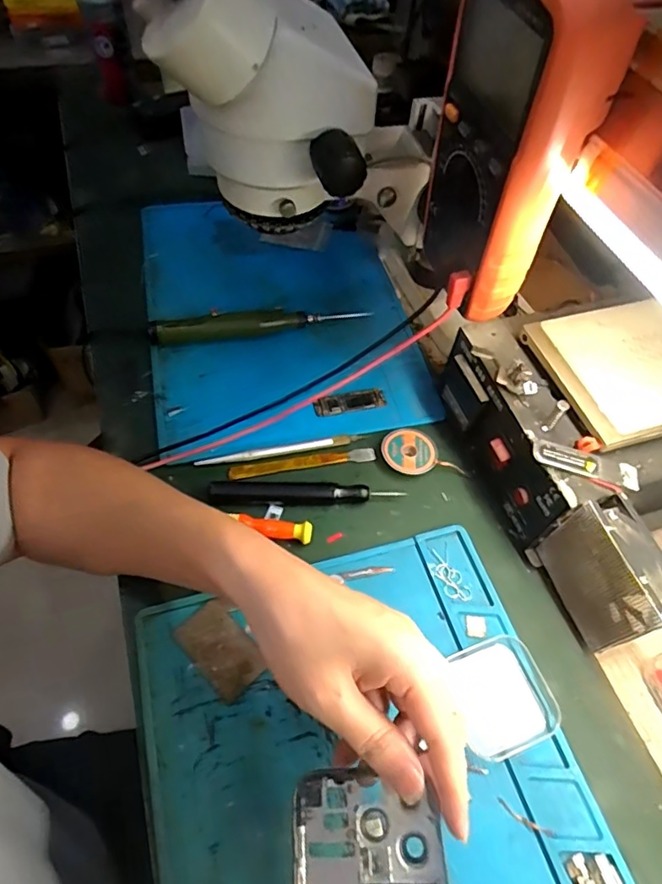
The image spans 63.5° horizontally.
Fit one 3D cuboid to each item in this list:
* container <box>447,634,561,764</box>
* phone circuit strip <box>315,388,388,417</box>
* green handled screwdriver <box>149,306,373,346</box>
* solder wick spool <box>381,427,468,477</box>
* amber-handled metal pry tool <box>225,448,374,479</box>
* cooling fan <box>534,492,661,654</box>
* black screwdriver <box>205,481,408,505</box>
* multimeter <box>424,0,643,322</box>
[{"bbox_3d":[0.109,0.163,0.344,0.059,0.015,0.063,-14,58,-13],"label":"container"},{"bbox_3d":[0.017,-0.036,0.482,0.064,0.007,0.017,-8,57,-10],"label":"phone circuit strip"},{"bbox_3d":[-0.067,-0.115,0.520,0.206,0.027,0.019,-8,57,-9],"label":"green handled screwdriver"},{"bbox_3d":[0.073,0.012,0.450,0.053,0.008,0.058,2,56,-3],"label":"solder wick spool"},{"bbox_3d":[-0.023,0.017,0.444,0.121,0.004,0.013,-8,57,-9],"label":"amber-handled metal pry tool"},{"bbox_3d":[0.185,0.092,0.363,0.035,0.090,0.082,-14,58,-13],"label":"cooling fan"},{"bbox_3d":[-0.019,0.039,0.423,0.149,0.013,0.017,-1,56,-5],"label":"black screwdriver"},{"bbox_3d":[0.093,-0.156,0.292,0.053,0.169,0.087,-10,57,-10],"label":"multimeter"}]

